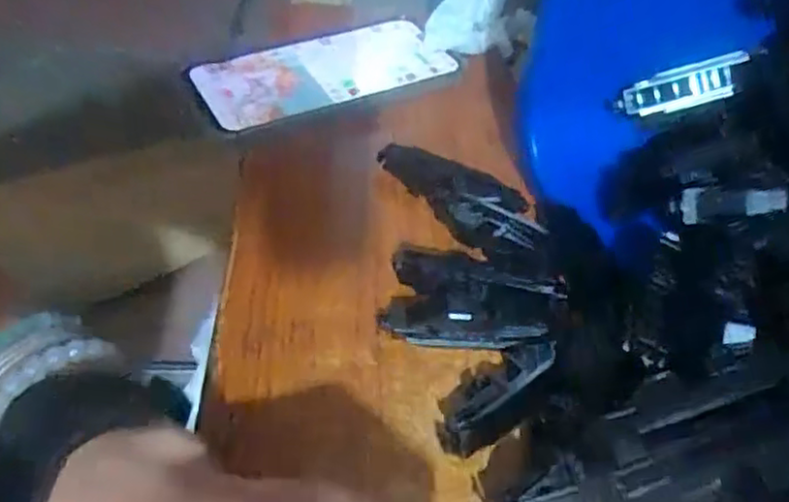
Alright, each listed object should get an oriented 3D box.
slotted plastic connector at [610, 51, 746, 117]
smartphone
[{"bbox_3d":[0.148,-0.085,0.349,0.064,0.018,0.015,-16,45,16],"label":"slotted plastic connector"},{"bbox_3d":[-0.044,-0.112,0.421,0.159,0.010,0.071,-20,51,-22],"label":"smartphone"}]

